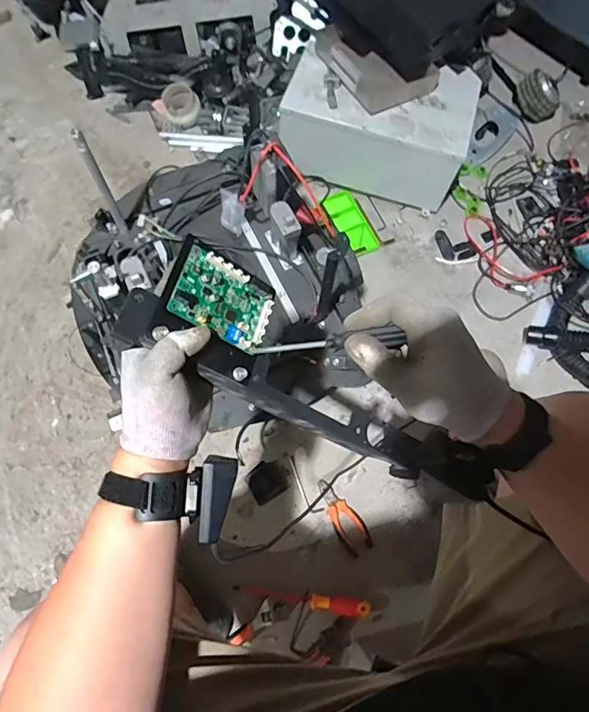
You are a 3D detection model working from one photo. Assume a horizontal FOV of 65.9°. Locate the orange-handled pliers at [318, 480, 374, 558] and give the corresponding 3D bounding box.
[{"bbox_3d":[0.097,0.320,0.912,0.059,0.013,0.155,-28,72,-13],"label":"orange-handled pliers"}]

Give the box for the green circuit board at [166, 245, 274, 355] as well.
[{"bbox_3d":[-0.061,-0.049,0.399,0.088,0.008,0.064,30,66,-31],"label":"green circuit board"}]

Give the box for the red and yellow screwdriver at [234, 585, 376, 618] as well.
[{"bbox_3d":[0.016,0.453,0.848,0.250,0.031,0.027,8,68,1],"label":"red and yellow screwdriver"}]

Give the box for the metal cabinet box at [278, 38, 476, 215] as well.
[{"bbox_3d":[0.200,-0.567,1.131,0.426,0.202,0.241,15,68,3],"label":"metal cabinet box"}]

